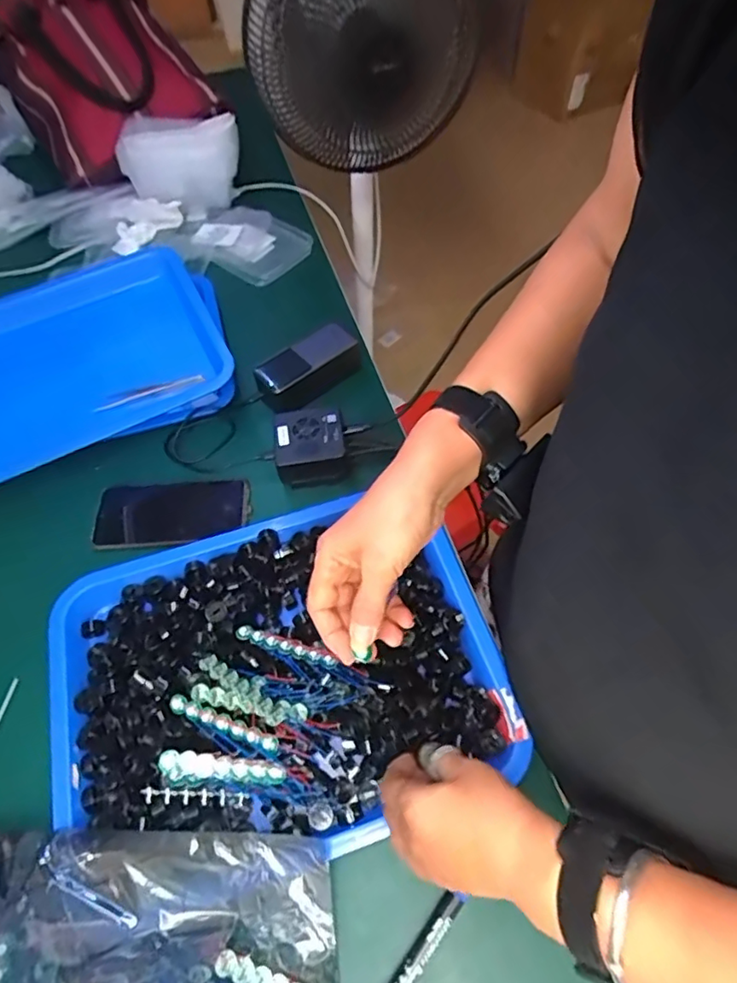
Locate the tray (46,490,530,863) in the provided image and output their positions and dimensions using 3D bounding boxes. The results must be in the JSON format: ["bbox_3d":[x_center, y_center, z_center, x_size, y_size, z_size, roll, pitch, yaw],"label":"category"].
[{"bbox_3d":[-0.088,0.155,0.503,0.385,0.054,0.286,-16,59,-8],"label":"tray"}]

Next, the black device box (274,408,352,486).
[{"bbox_3d":[-0.064,-0.050,0.629,0.078,0.045,0.074,-11,58,-6],"label":"black device box"}]

